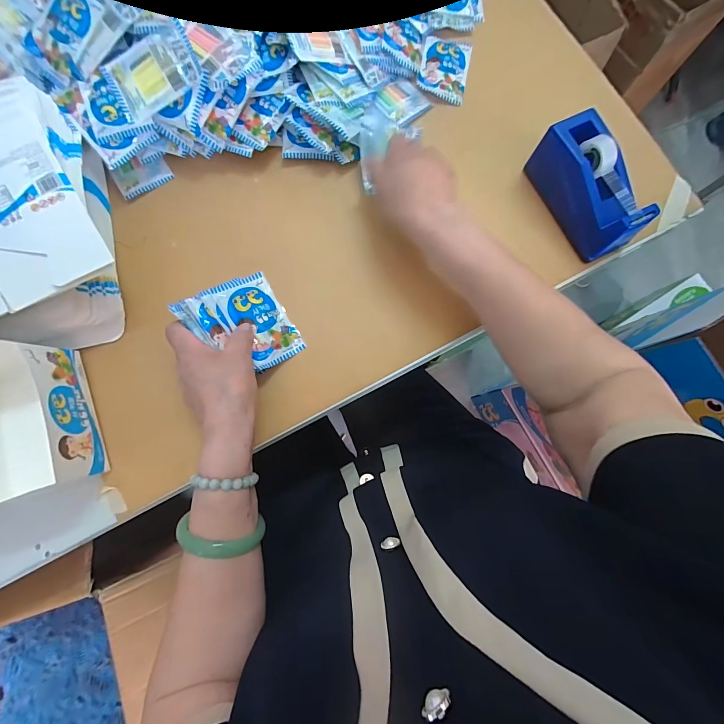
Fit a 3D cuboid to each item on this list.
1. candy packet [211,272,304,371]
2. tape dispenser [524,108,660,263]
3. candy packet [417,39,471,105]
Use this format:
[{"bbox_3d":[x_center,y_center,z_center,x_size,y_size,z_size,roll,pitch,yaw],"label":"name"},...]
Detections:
[{"bbox_3d":[-0.113,-0.045,0.387,0.067,0.006,0.097,-33,94,-36],"label":"candy packet"},{"bbox_3d":[0.265,-0.202,0.401,0.051,0.069,0.147,-27,81,-5],"label":"tape dispenser"},{"bbox_3d":[0.112,-0.397,0.468,0.064,0.010,0.092,12,80,2],"label":"candy packet"}]

